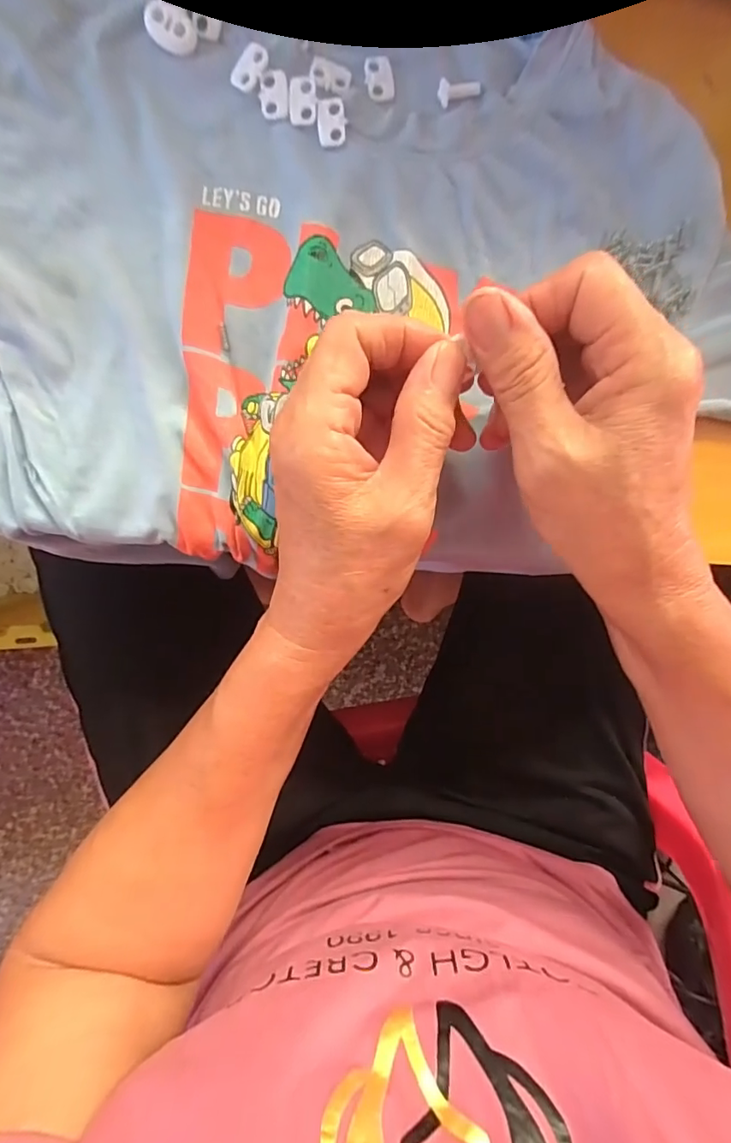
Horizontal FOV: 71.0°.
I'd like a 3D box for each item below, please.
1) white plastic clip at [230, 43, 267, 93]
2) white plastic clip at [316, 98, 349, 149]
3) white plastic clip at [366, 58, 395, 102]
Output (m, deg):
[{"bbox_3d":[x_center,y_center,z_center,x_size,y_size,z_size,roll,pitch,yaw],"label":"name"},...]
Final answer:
[{"bbox_3d":[-0.051,-0.224,0.228,0.011,0.005,0.018,40,90,-6],"label":"white plastic clip"},{"bbox_3d":[-0.015,-0.204,0.231,0.013,0.004,0.020,-7,94,-4],"label":"white plastic clip"},{"bbox_3d":[0.007,-0.226,0.234,0.013,0.004,0.020,-5,94,-4],"label":"white plastic clip"}]

